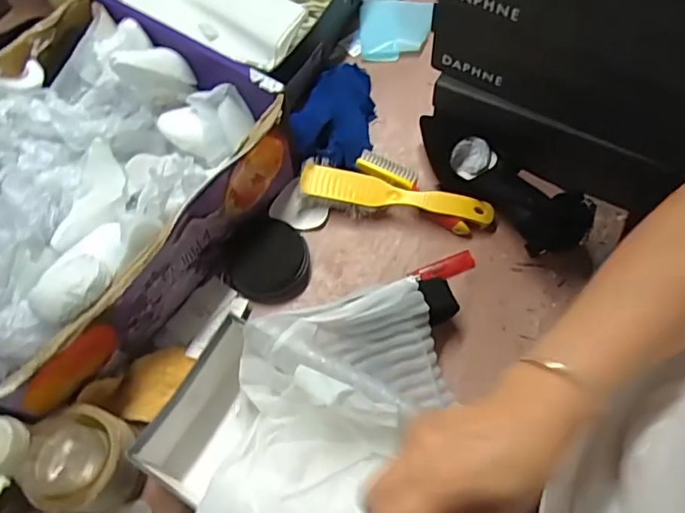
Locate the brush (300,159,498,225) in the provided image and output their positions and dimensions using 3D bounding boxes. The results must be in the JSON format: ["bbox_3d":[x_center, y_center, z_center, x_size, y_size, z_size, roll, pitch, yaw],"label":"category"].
[{"bbox_3d":[0.061,-0.066,0.652,0.221,0.040,0.044,13,65,9],"label":"brush"}]

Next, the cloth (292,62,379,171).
[{"bbox_3d":[-0.009,-0.192,0.717,0.094,0.046,0.163,3,64,4],"label":"cloth"}]

